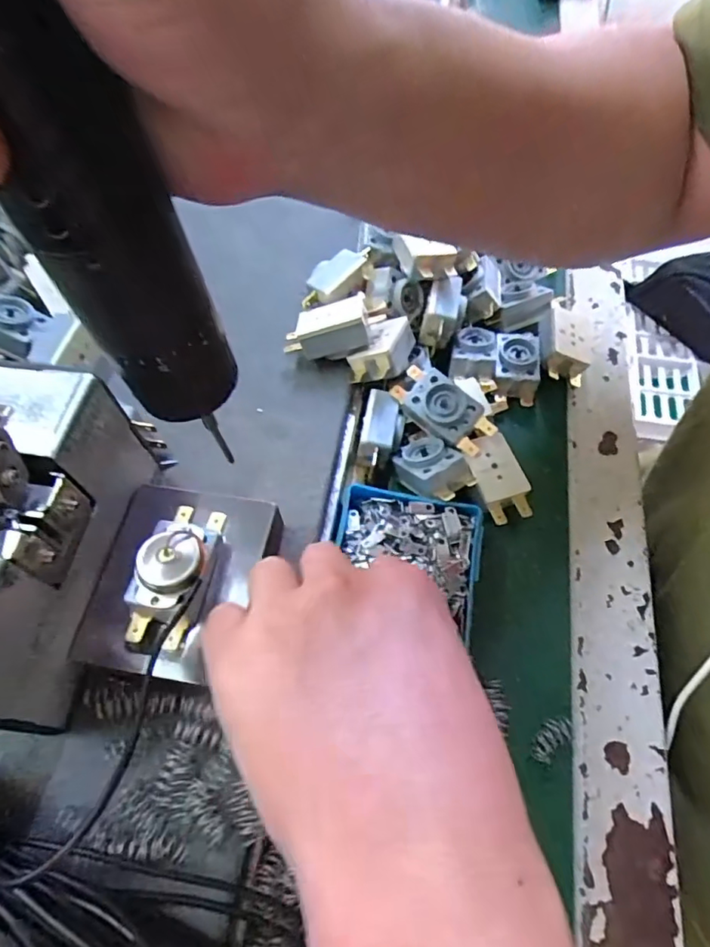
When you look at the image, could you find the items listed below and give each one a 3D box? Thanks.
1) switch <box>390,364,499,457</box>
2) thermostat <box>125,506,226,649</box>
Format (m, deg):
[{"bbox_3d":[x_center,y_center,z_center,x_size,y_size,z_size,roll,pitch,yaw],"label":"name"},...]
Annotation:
[{"bbox_3d":[0.048,-0.035,0.299,0.058,0.017,0.028,38,89,12],"label":"switch"},{"bbox_3d":[-0.073,0.038,0.222,0.027,0.022,0.058,9,61,7],"label":"thermostat"}]

